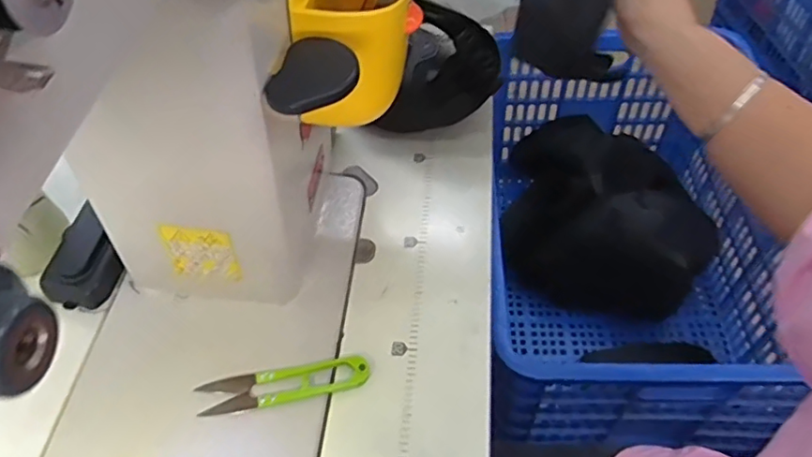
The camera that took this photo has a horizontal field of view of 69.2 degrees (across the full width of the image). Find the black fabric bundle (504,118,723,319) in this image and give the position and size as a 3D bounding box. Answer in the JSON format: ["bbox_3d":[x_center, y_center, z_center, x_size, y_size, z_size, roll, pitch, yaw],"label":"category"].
[{"bbox_3d":[0.337,-0.023,0.991,0.321,0.120,0.321,-2,53,3],"label":"black fabric bundle"}]

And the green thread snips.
[{"bbox_3d":[-0.086,0.112,0.423,0.117,0.008,0.026,-9,54,-10],"label":"green thread snips"}]

